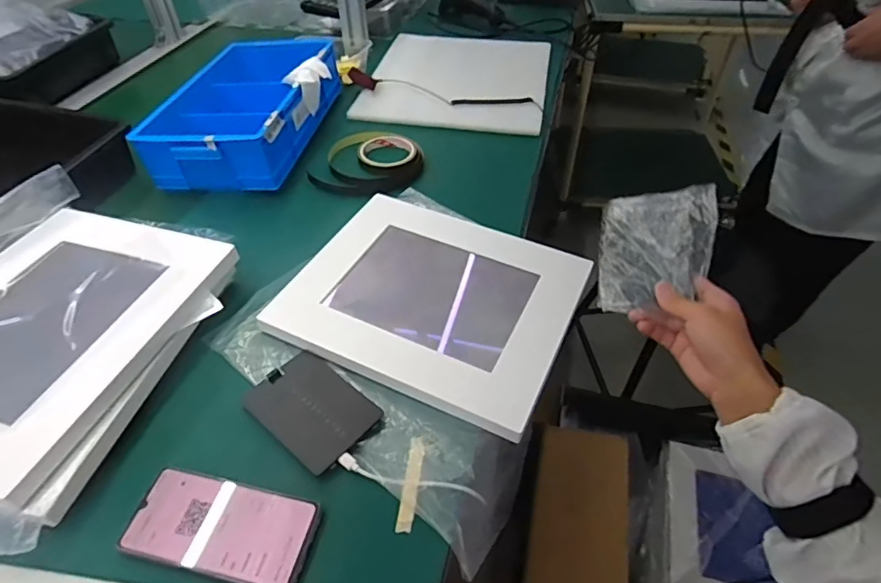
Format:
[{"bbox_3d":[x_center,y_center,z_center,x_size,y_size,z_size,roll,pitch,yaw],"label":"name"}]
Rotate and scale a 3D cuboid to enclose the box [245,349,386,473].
[{"bbox_3d":[-0.125,0.110,0.507,0.120,0.014,0.086,32,54,27],"label":"box"}]

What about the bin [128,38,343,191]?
[{"bbox_3d":[-0.299,-0.297,0.833,0.229,0.091,0.352,5,46,5],"label":"bin"}]

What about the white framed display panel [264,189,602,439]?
[{"bbox_3d":[-0.007,0.002,0.596,0.304,0.021,0.246,20,49,18],"label":"white framed display panel"}]

